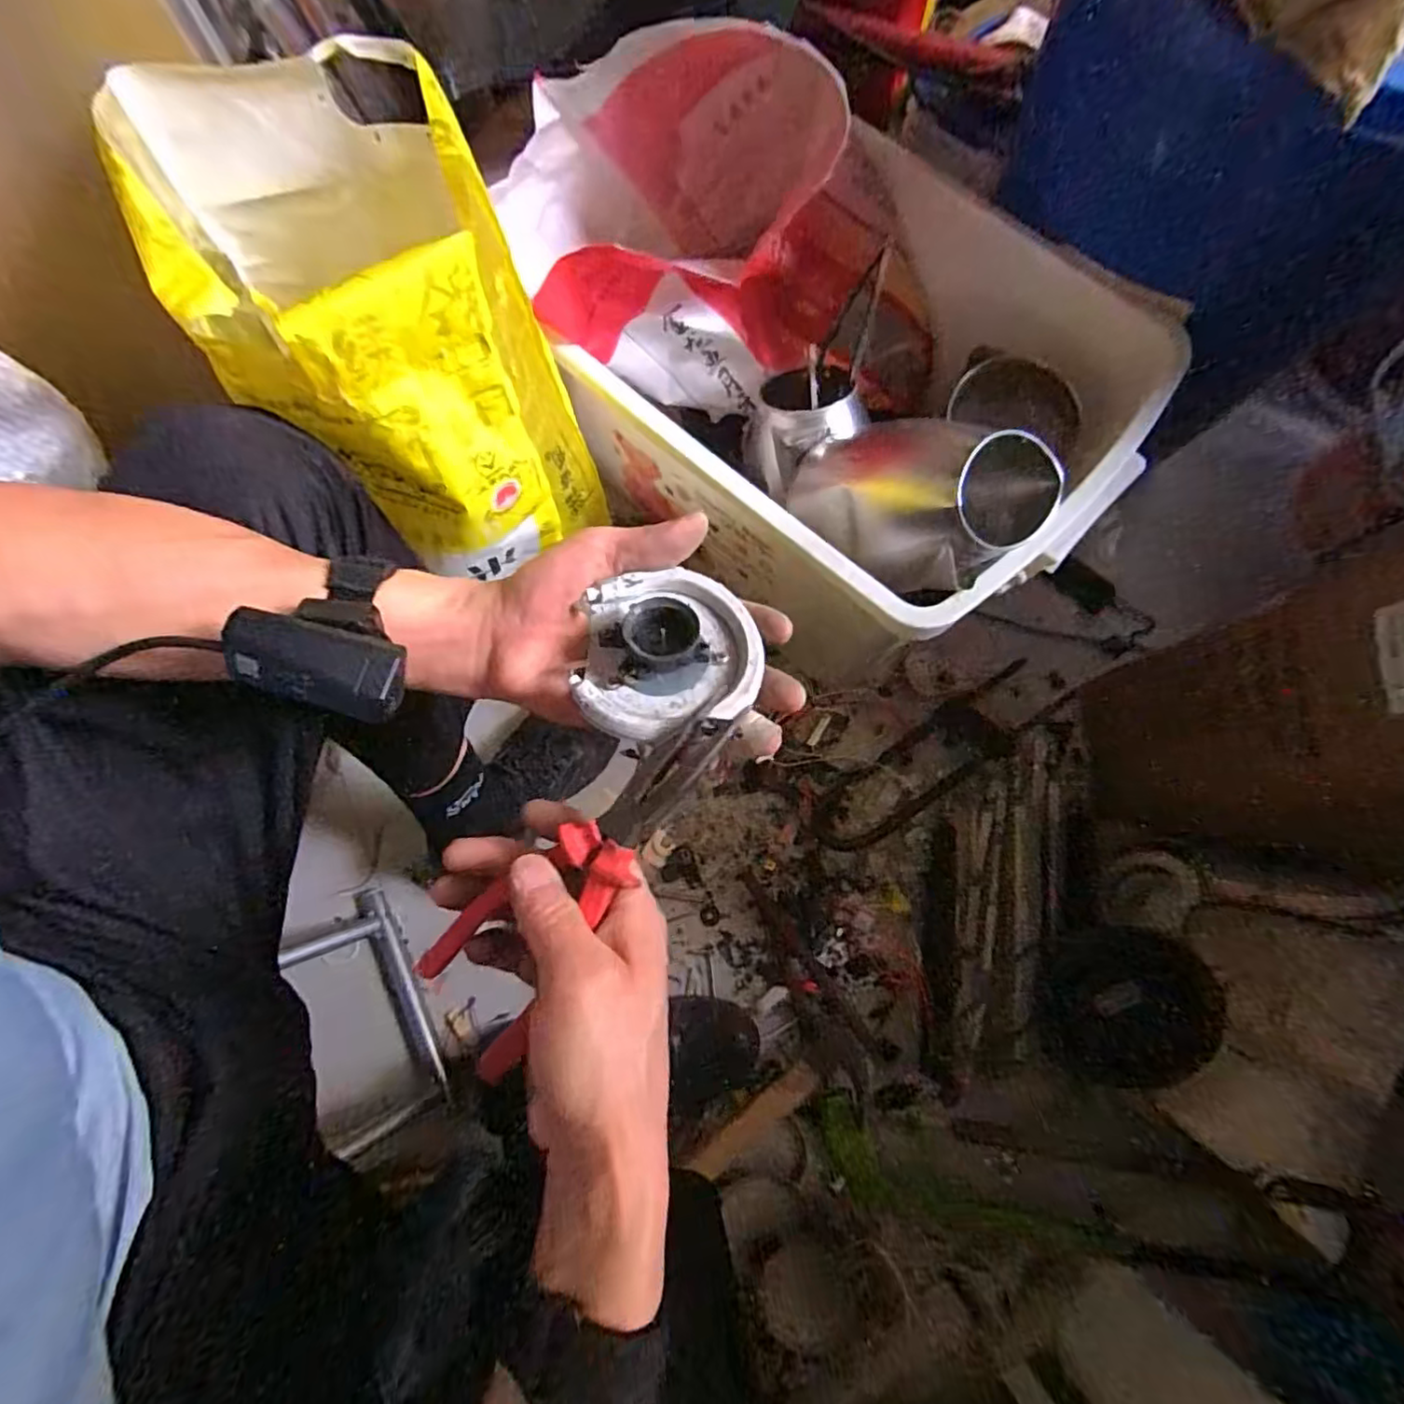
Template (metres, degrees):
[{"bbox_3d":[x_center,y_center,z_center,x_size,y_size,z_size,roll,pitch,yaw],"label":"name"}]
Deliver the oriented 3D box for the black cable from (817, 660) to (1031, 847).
[{"bbox_3d":[0.269,0.065,0.726,0.325,0.015,0.087,-30,57,-10],"label":"black cable"}]

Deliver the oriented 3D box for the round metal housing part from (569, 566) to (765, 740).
[{"bbox_3d":[-0.017,-0.026,0.307,0.088,0.031,0.086,0,75,0],"label":"round metal housing part"}]

